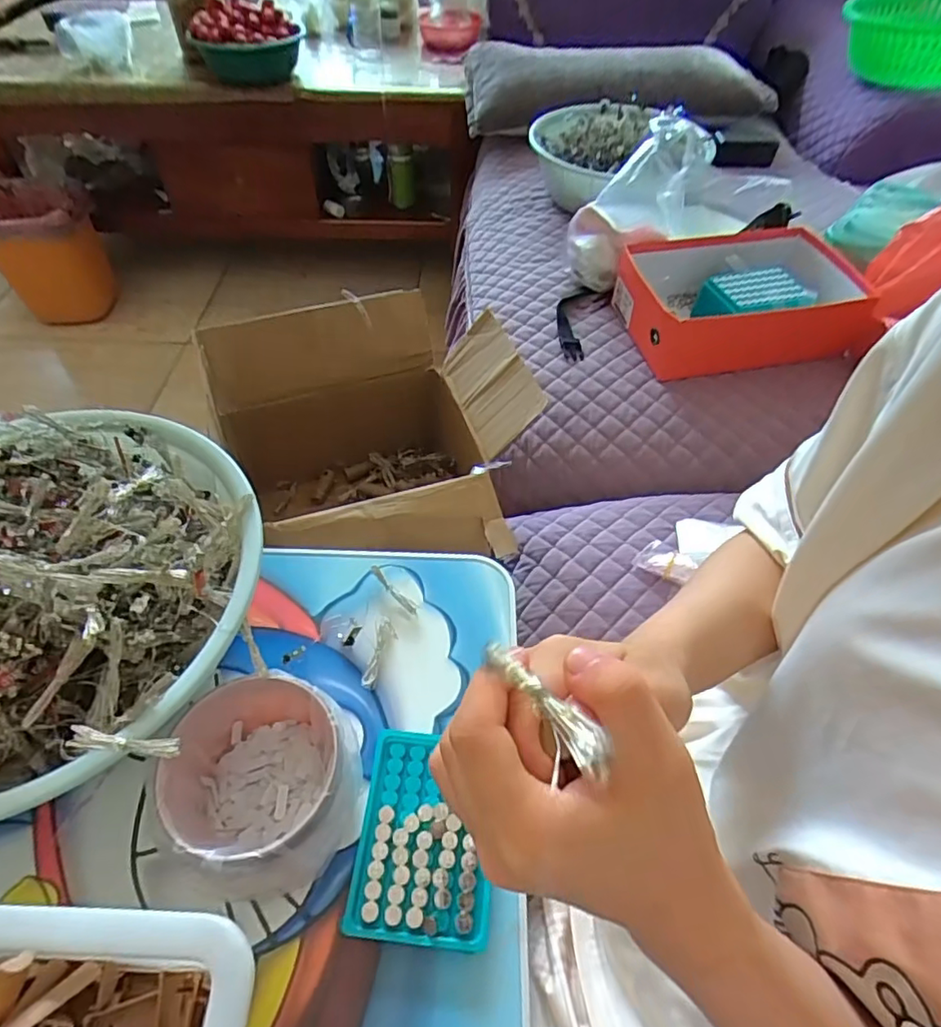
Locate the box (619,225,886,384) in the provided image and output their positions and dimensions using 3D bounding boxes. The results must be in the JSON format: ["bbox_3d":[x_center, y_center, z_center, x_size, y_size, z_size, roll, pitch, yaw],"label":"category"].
[{"bbox_3d":[0.382,-0.297,0.841,0.305,0.108,0.207,-8,53,-7],"label":"box"}]

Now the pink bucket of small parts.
[{"bbox_3d":[-0.143,0.185,0.416,0.123,0.089,0.112,0,52,-1],"label":"pink bucket of small parts"}]

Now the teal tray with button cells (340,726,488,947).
[{"bbox_3d":[-0.033,0.232,0.427,0.096,0.017,0.133,4,52,3],"label":"teal tray with button cells"}]

